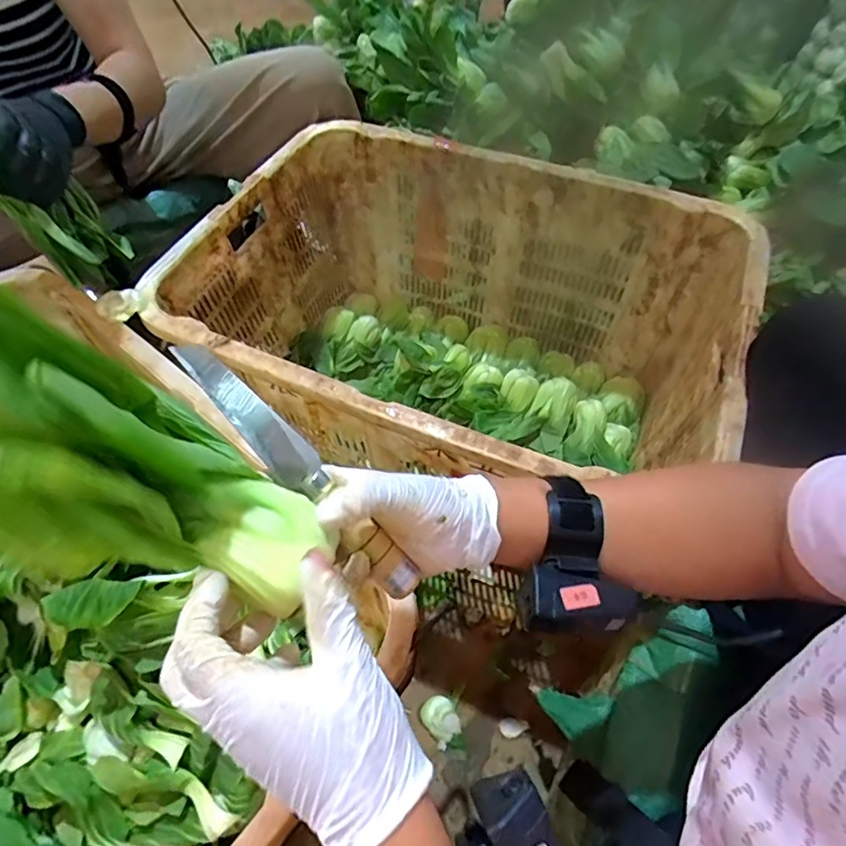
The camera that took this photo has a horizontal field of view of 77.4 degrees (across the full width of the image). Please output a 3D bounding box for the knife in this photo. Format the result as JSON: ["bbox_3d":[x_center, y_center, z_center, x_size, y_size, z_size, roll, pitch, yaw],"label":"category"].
[{"bbox_3d":[-0.074,0.029,0.325,0.200,0.011,0.025,48,66,-4],"label":"knife"}]

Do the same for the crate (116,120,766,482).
[{"bbox_3d":[0.044,-0.106,0.768,0.663,0.329,0.475,20,59,14],"label":"crate"}]

